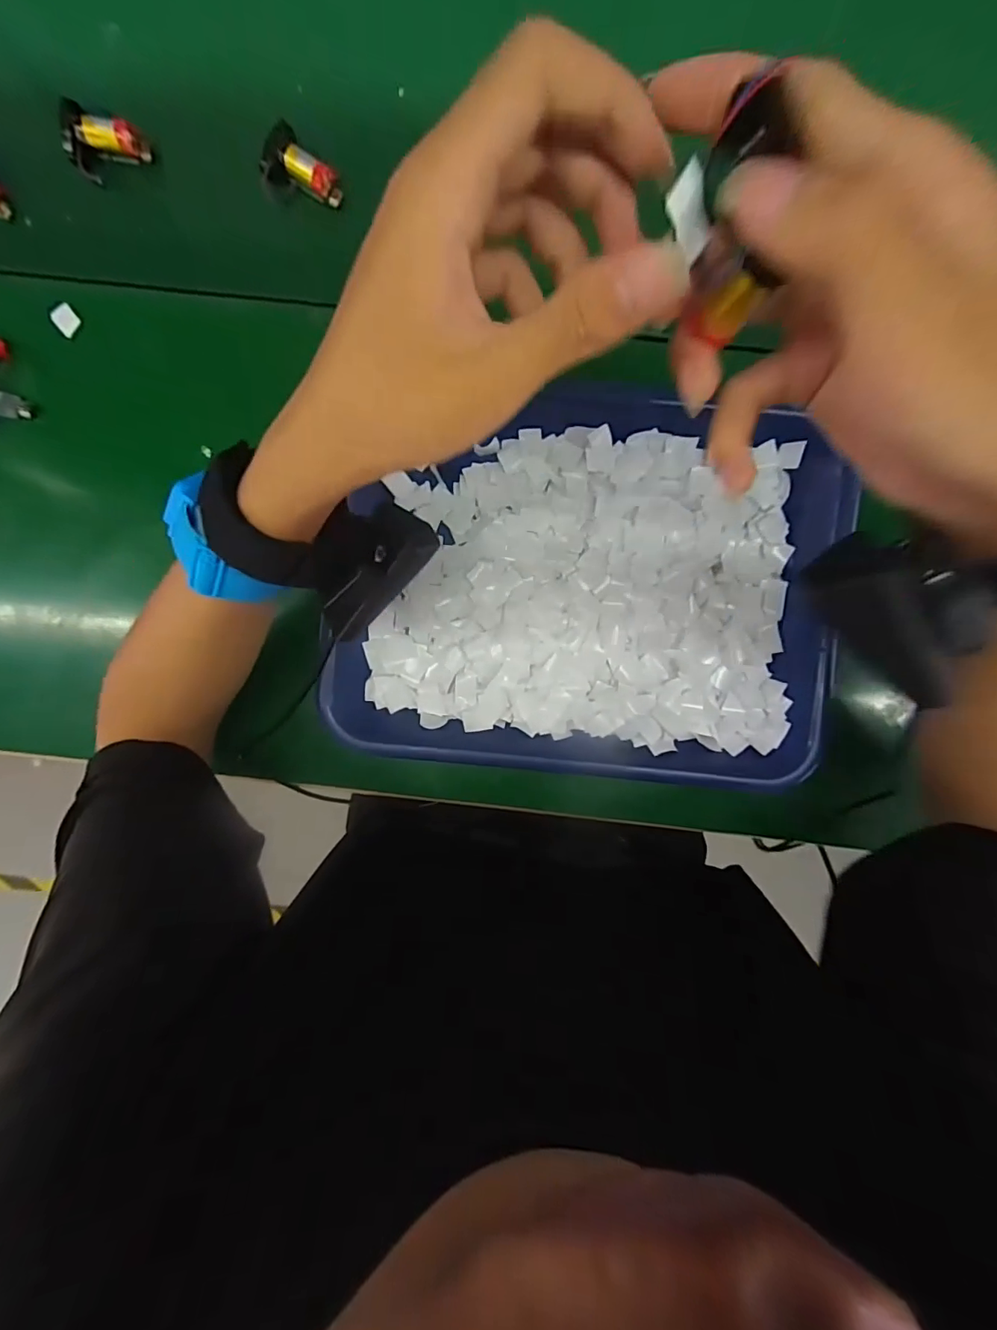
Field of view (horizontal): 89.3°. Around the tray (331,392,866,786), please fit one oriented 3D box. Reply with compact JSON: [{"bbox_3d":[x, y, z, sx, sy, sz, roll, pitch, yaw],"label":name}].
[{"bbox_3d":[0.062,-0.052,0.349,0.320,0.048,0.250,7,96,2],"label":"tray"}]

